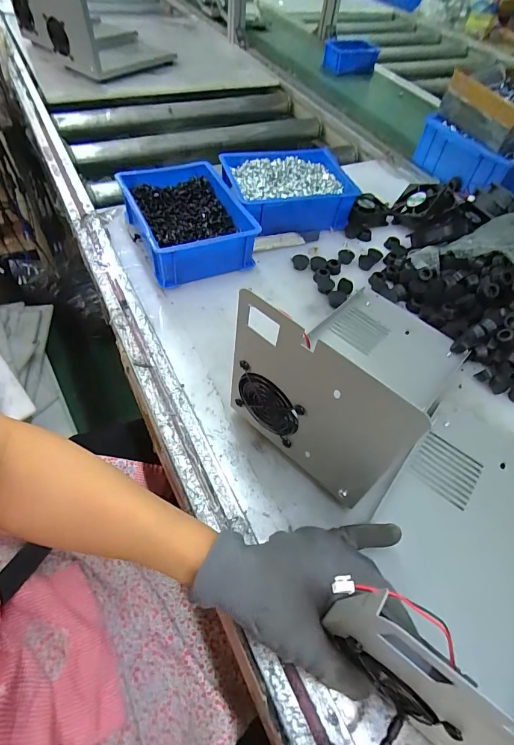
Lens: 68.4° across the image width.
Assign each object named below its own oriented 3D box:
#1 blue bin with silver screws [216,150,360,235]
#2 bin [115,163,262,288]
[{"bbox_3d":[0.050,-0.299,0.625,0.205,0.062,0.155,-13,56,-14],"label":"blue bin with silver screws"},{"bbox_3d":[-0.097,-0.218,0.544,0.151,0.065,0.192,-19,58,-18],"label":"bin"}]

